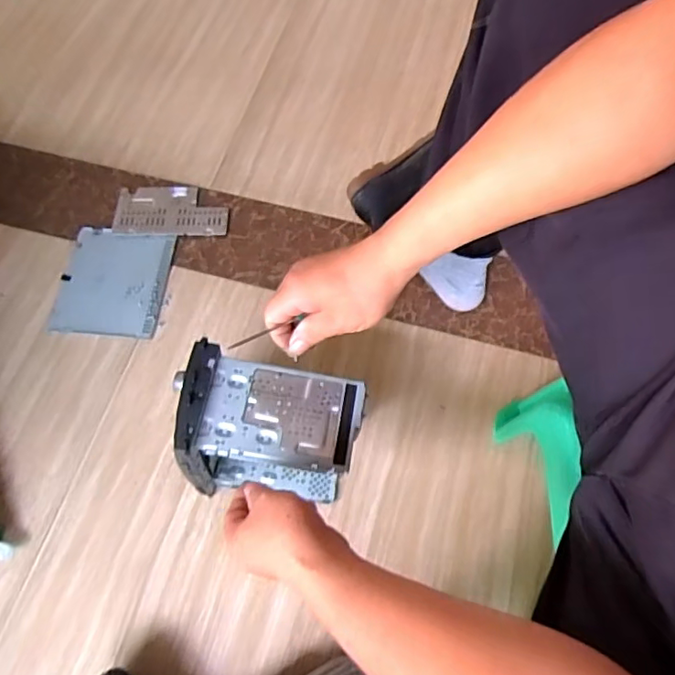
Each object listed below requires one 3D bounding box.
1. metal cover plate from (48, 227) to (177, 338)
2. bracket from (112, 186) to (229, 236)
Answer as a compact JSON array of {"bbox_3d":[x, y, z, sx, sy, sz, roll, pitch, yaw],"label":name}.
[{"bbox_3d":[-0.338,-0.086,0.833,0.155,0.010,0.175,5,65,3],"label":"metal cover plate"},{"bbox_3d":[-0.265,-0.205,0.885,0.175,0.013,0.098,-2,65,0],"label":"bracket"}]

